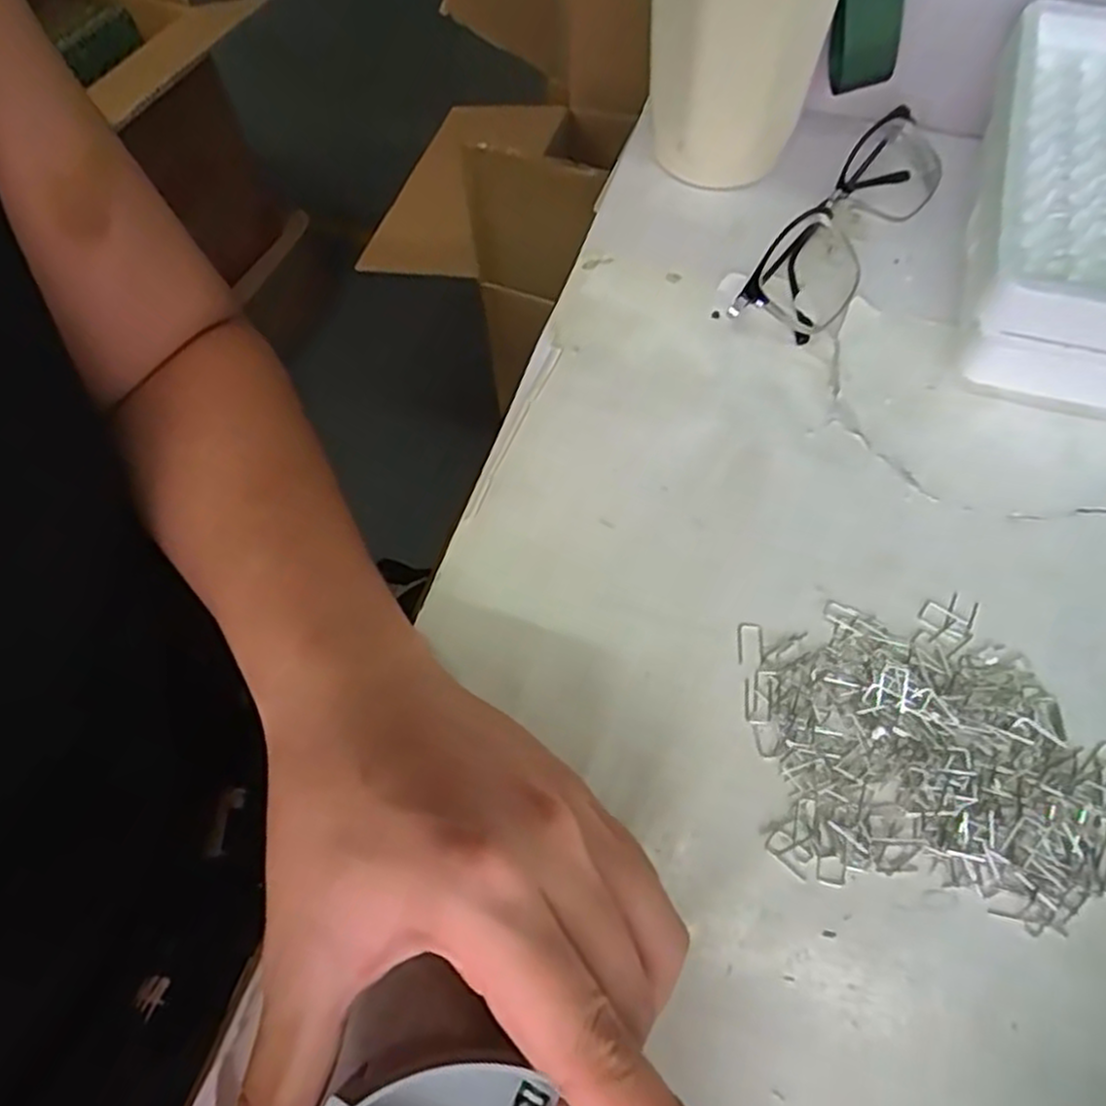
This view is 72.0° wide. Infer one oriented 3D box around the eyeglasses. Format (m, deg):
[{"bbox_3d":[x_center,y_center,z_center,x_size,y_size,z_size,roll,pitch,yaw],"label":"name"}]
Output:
[{"bbox_3d":[0.134,-0.149,0.343,0.040,0.025,0.149,31,68,17],"label":"eyeglasses"}]

